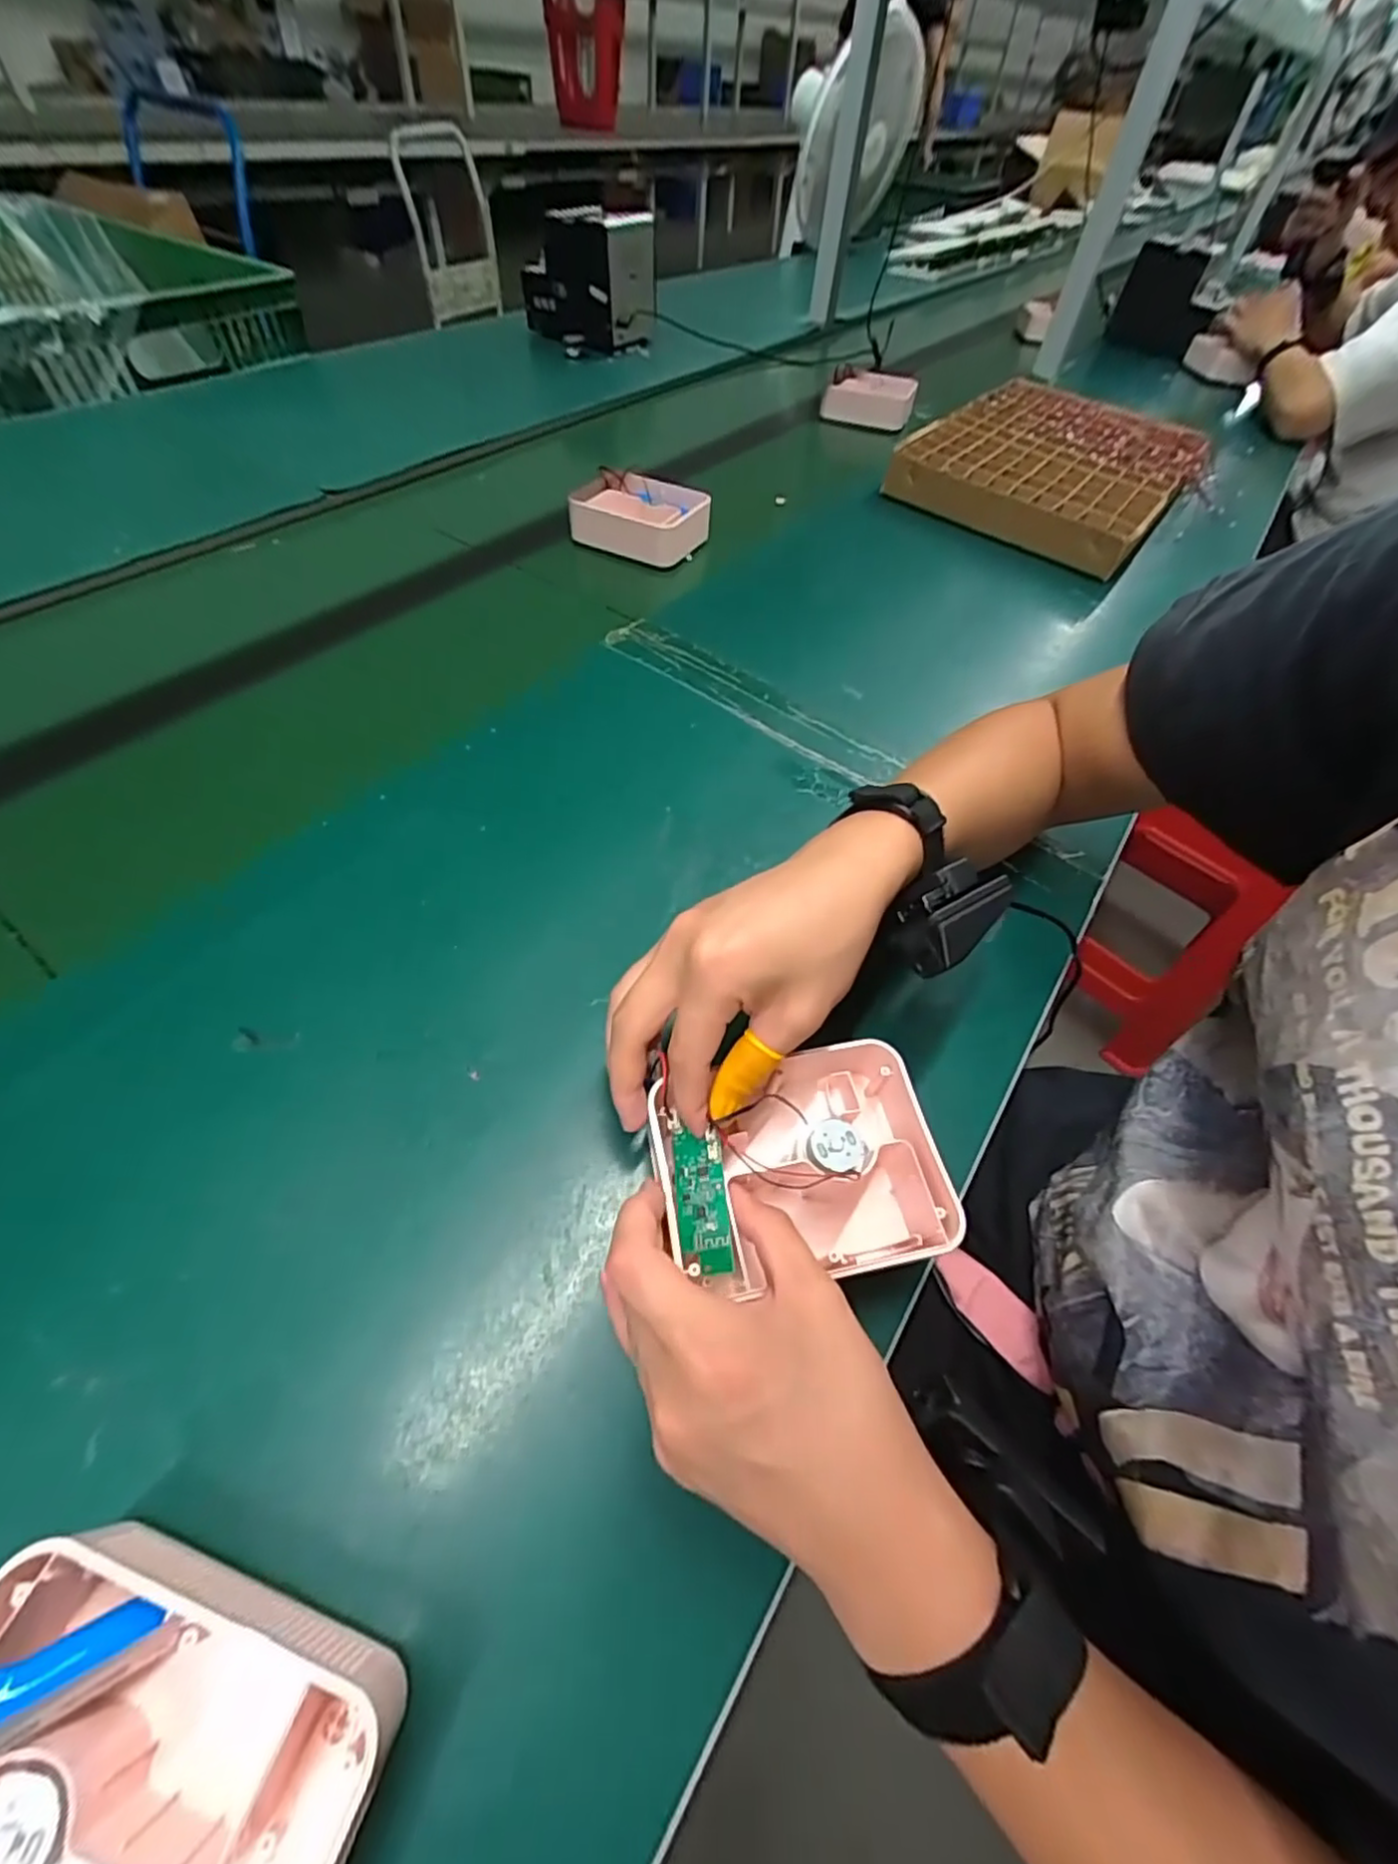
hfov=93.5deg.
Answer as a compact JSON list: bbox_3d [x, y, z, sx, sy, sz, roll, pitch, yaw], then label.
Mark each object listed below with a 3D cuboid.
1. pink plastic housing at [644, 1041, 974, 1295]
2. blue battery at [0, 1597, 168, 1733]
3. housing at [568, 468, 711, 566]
[{"bbox_3d":[0.049,0.108,0.310,0.132,0.047,0.104,-8,54,-11],"label":"pink plastic housing"},{"bbox_3d":[-0.191,0.216,0.188,0.019,0.065,0.018,-47,60,16],"label":"blue battery"},{"bbox_3d":[-0.065,-0.451,0.713,0.134,0.045,0.095,25,55,11],"label":"housing"}]

